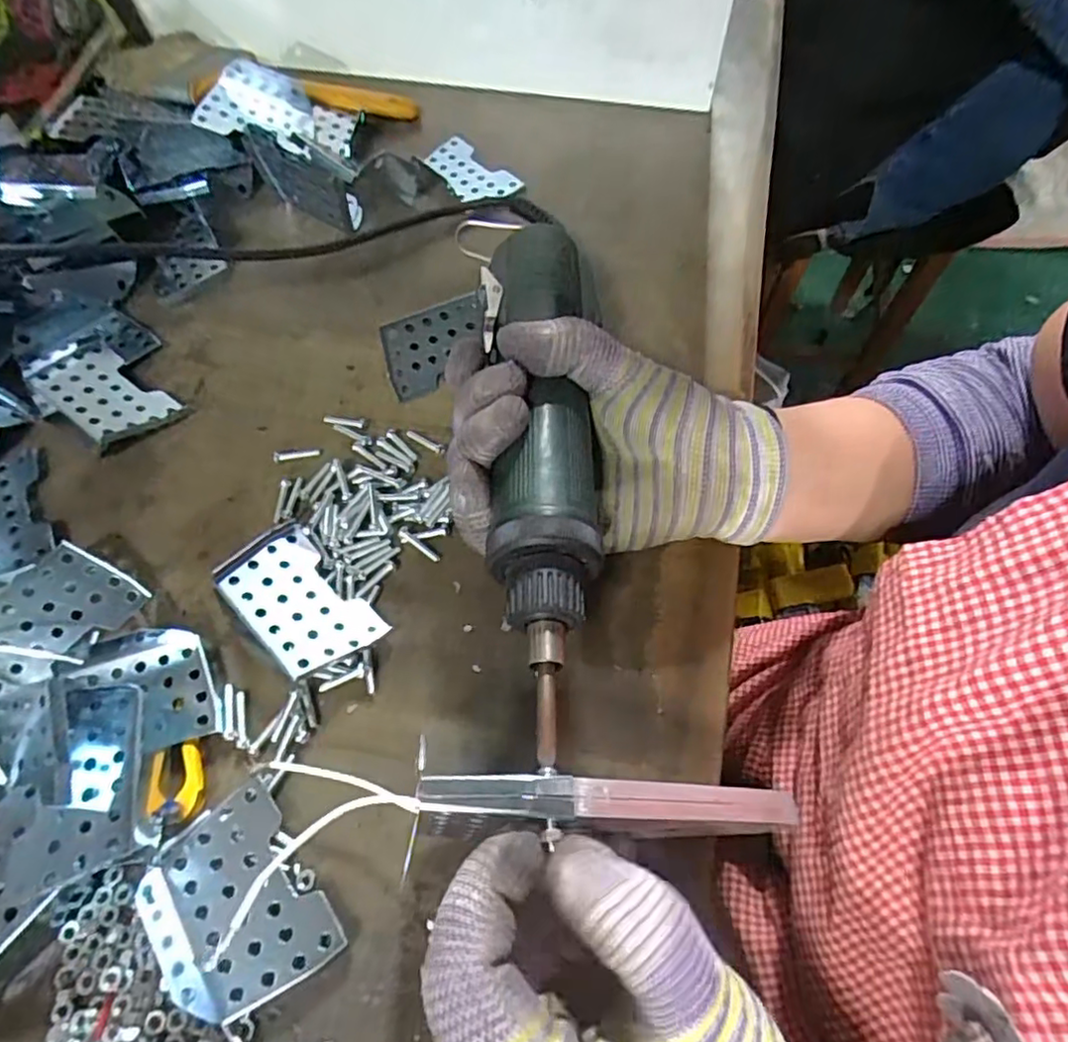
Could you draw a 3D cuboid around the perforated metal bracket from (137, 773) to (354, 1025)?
[{"bbox_3d":[-0.110,0.140,0.231,0.054,0.010,0.068,-36,69,-14],"label":"perforated metal bracket"}]

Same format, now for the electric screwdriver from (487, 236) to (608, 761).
[{"bbox_3d":[0.007,-0.031,0.258,0.044,0.035,0.240,-1,58,1],"label":"electric screwdriver"}]

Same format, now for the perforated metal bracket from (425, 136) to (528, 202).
[{"bbox_3d":[-0.044,-0.232,0.420,0.032,0.008,0.067,-39,69,-17],"label":"perforated metal bracket"}]

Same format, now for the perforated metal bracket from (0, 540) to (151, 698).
[{"bbox_3d":[-0.212,0.043,0.276,0.044,0.011,0.068,46,69,-2],"label":"perforated metal bracket"}]

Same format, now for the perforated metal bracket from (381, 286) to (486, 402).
[{"bbox_3d":[-0.052,-0.095,0.346,0.061,0.009,0.044,-22,88,-9],"label":"perforated metal bracket"}]

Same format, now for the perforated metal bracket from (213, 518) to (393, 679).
[{"bbox_3d":[-0.104,0.036,0.278,0.044,0.019,0.070,-42,70,-17],"label":"perforated metal bracket"}]

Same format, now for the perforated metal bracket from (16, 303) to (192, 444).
[{"bbox_3d":[-0.236,-0.082,0.344,0.062,0.022,0.102,-38,69,-15],"label":"perforated metal bracket"}]

